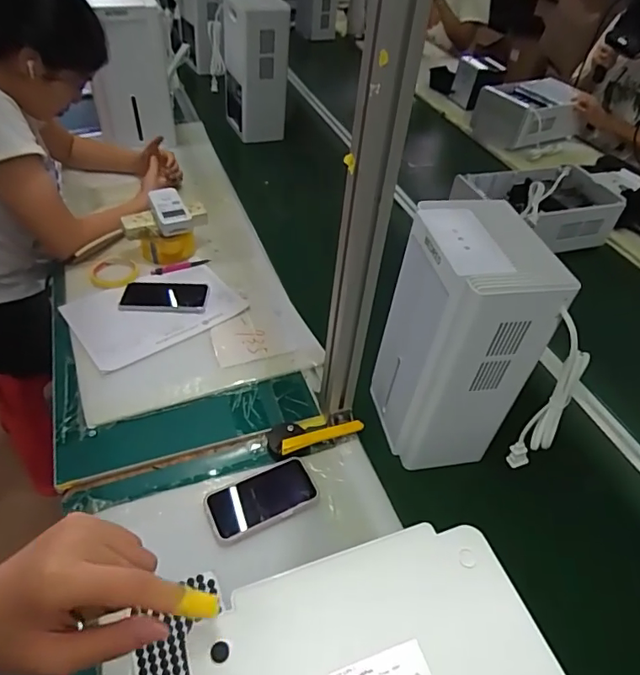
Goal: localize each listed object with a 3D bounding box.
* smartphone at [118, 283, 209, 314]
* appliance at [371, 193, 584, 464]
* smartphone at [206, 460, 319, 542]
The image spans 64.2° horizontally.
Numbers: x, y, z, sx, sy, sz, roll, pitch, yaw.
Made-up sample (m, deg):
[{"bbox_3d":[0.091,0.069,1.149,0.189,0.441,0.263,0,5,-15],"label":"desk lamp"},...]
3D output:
[{"bbox_3d":[-0.304,-0.080,1.001,0.161,0.008,0.093,2,44,-3],"label":"smartphone"},{"bbox_3d":[0.188,0.001,0.718,0.141,0.326,0.182,-5,45,-10],"label":"appliance"},{"bbox_3d":[-0.081,0.222,0.713,0.148,0.013,0.074,-15,48,-19],"label":"smartphone"}]

